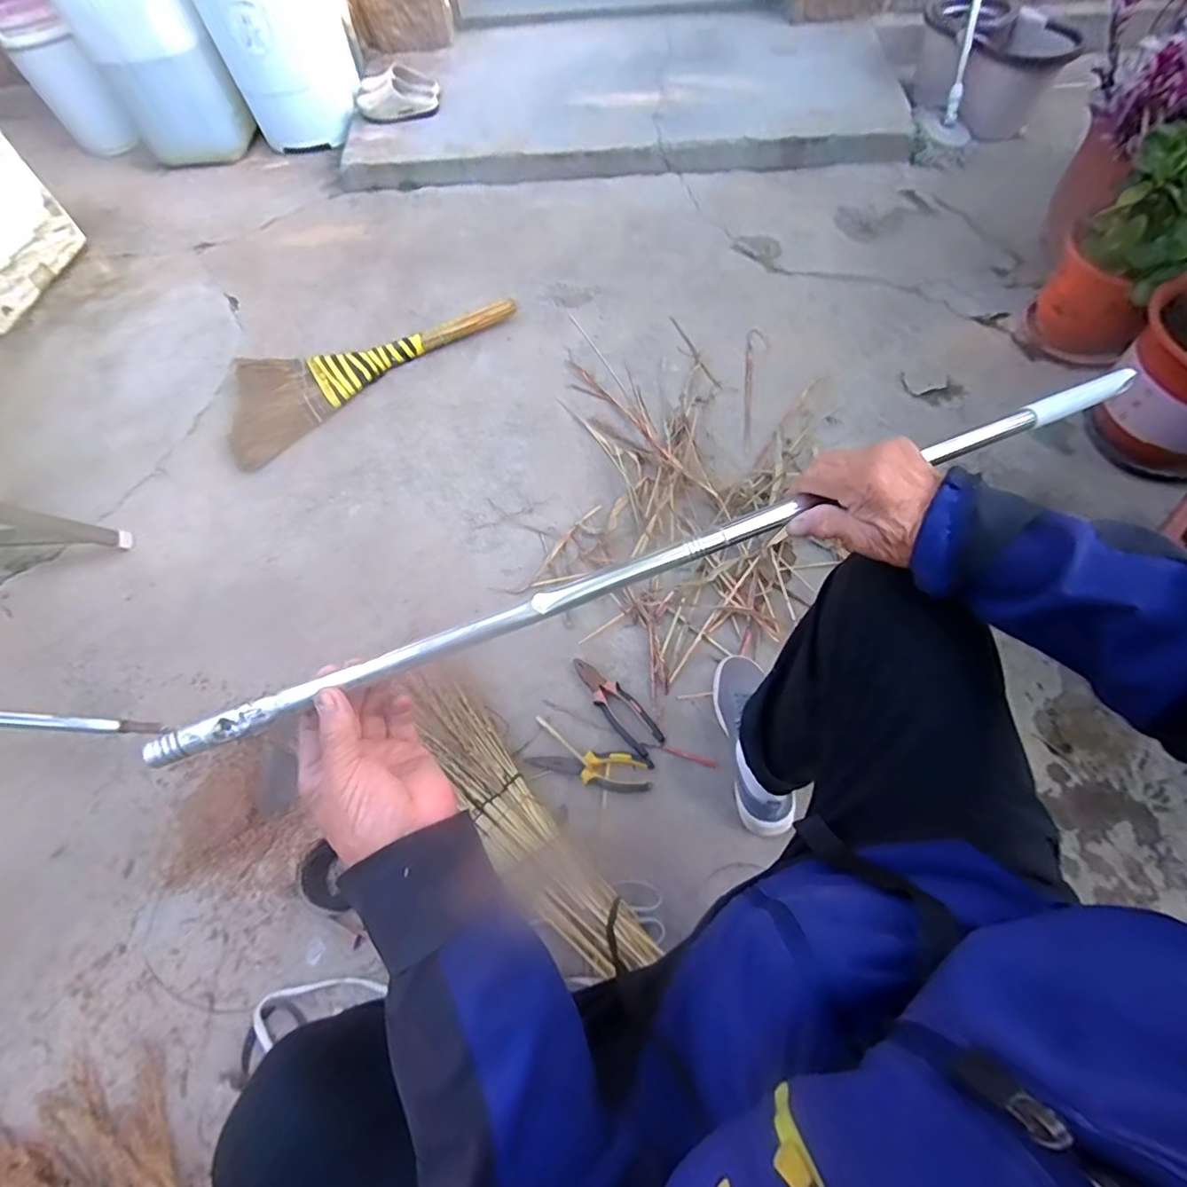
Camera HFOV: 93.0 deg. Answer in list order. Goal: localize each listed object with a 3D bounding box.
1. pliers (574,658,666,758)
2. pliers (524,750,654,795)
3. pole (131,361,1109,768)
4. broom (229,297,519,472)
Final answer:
[{"bbox_3d":[0.037,0.183,0.954,0.058,0.014,0.200,-37,66,-14],"label":"pliers"},{"bbox_3d":[-0.006,0.278,0.899,0.197,0.020,0.058,6,63,8],"label":"pliers"},{"bbox_3d":[0.114,-0.049,0.432,0.825,0.023,0.020,-21,65,-14],"label":"pole"},{"bbox_3d":[-0.569,-0.590,1.384,0.744,0.064,0.284,-35,65,-13],"label":"broom"}]

